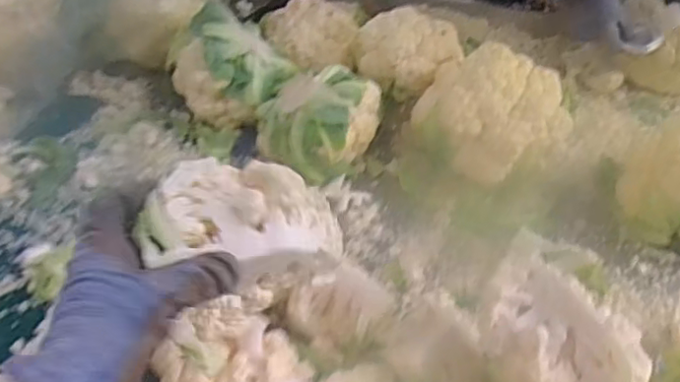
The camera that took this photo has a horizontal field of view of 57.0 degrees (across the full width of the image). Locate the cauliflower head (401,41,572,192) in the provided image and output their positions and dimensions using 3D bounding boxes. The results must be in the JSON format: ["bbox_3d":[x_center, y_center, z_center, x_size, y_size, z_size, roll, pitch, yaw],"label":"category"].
[{"bbox_3d":[0.183,-0.089,0.789,0.184,0.143,0.152,7,39,2],"label":"cauliflower head"}]

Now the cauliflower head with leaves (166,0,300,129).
[{"bbox_3d":[-0.141,-0.168,0.827,0.125,0.110,0.126,4,39,-3],"label":"cauliflower head with leaves"}]

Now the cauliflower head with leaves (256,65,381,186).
[{"bbox_3d":[-0.030,-0.090,0.775,0.123,0.101,0.120,4,39,-3],"label":"cauliflower head with leaves"}]

